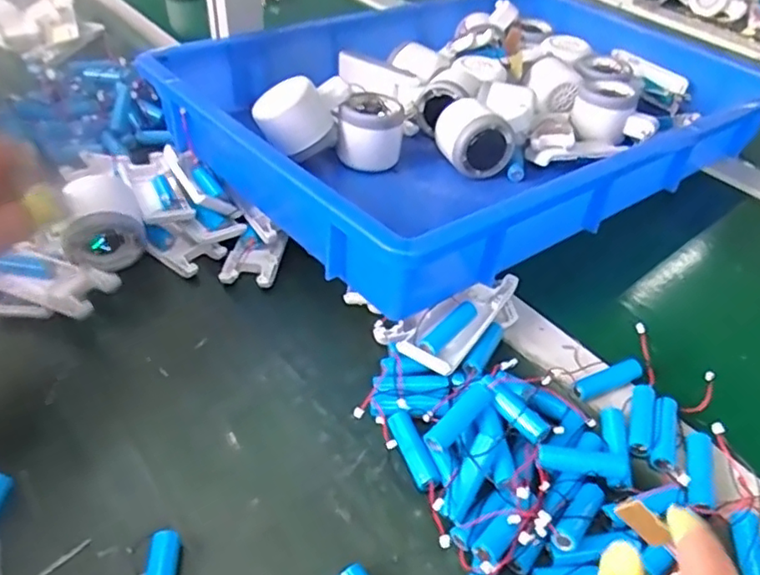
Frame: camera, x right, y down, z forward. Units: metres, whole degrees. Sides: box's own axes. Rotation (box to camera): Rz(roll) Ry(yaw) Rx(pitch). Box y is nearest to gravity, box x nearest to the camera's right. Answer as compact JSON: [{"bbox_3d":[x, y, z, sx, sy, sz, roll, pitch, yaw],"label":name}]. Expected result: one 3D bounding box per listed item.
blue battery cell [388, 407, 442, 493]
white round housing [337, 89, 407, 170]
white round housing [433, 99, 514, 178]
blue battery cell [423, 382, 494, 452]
[{"bbox_3d":[0.020,0.099,0.376,0.014,0.018,0.053,-13,46,-16],"label":"blue battery cell"},{"bbox_3d":[-0.010,-0.143,0.563,0.057,0.053,0.055,1,44,-1],"label":"white round housing"},{"bbox_3d":[0.082,-0.133,0.549,0.058,0.051,0.054,-16,47,-18],"label":"white round housing"},{"bbox_3d":[0.047,0.079,0.371,0.014,0.014,0.050,35,59,29],"label":"blue battery cell"}]

